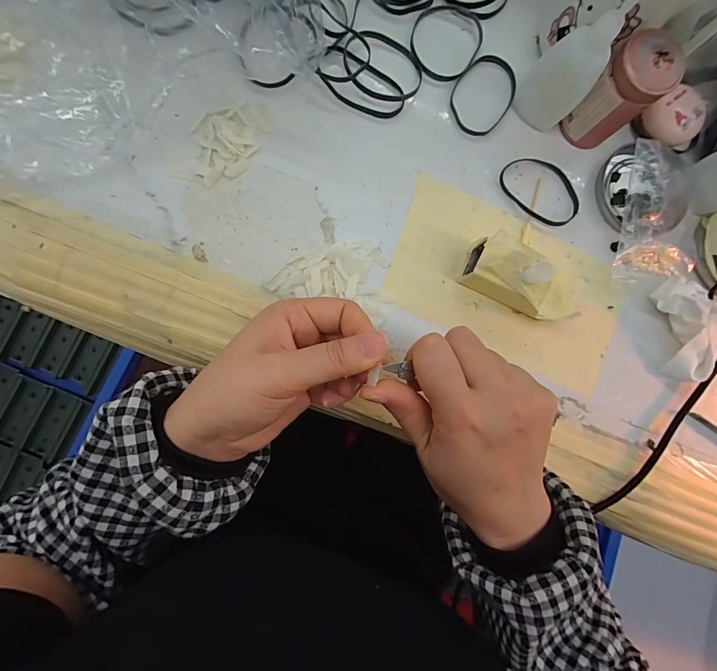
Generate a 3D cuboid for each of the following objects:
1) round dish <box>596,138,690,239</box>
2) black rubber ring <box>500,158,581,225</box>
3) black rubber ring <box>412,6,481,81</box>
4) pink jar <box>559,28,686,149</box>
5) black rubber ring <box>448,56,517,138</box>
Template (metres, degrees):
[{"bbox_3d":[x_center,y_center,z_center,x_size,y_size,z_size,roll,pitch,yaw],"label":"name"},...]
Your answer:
[{"bbox_3d":[0.242,-0.119,0.284,0.075,0.020,0.074,0,88,-6],"label":"round dish"},{"bbox_3d":[0.152,-0.121,0.285,0.070,0.006,0.048,42,85,-3],"label":"black rubber ring"},{"bbox_3d":[0.071,-0.238,0.280,0.057,0.004,0.066,18,87,-5],"label":"black rubber ring"},{"bbox_3d":[0.193,-0.181,0.261,0.041,0.065,0.040,0,88,-6],"label":"pink jar"},{"bbox_3d":[0.102,-0.197,0.282,0.048,0.004,0.067,38,85,-3],"label":"black rubber ring"}]

